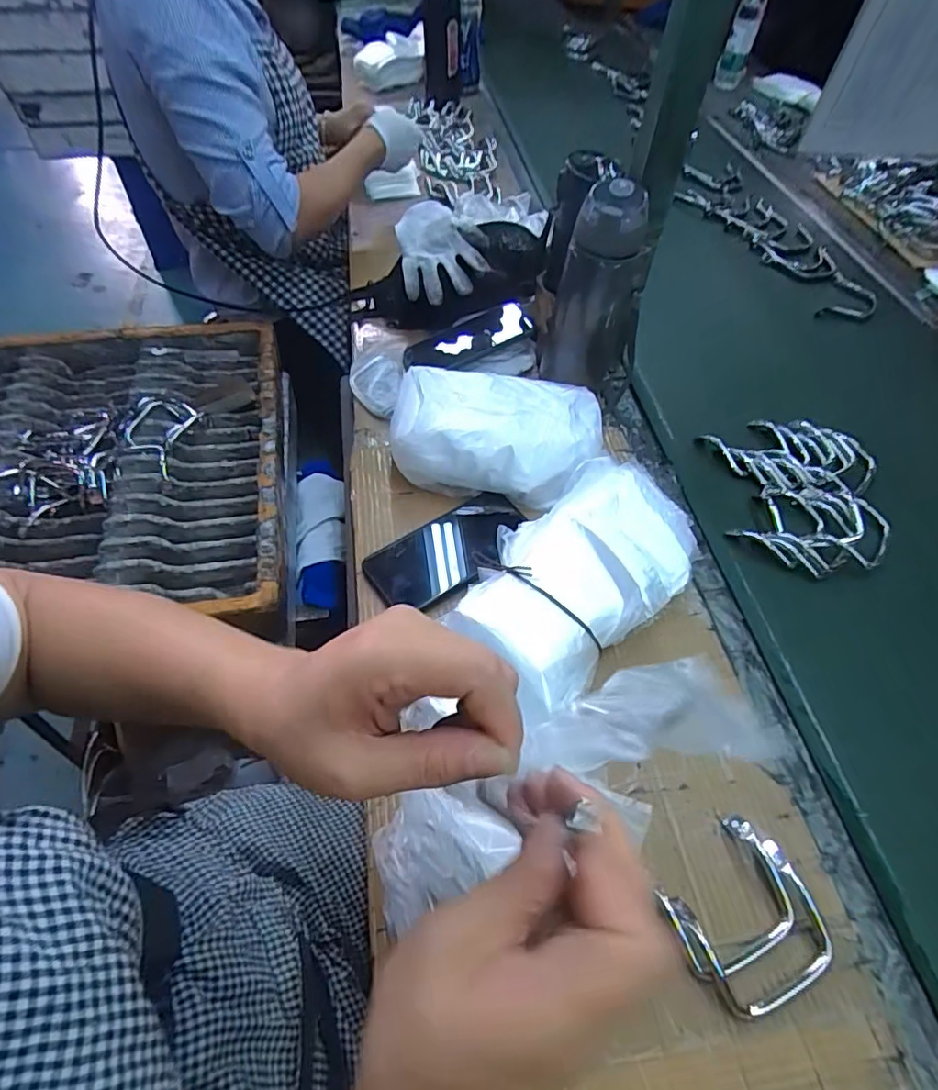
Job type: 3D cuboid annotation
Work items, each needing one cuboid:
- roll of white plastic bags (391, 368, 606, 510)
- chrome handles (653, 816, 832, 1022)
[{"bbox_3d":[0.031,-0.118,0.597,0.212,0.084,0.124,8,54,3],"label":"roll of white plastic bags"},{"bbox_3d":[0.191,0.254,0.384,0.106,0.018,0.093,-29,60,-21],"label":"chrome handles"}]

